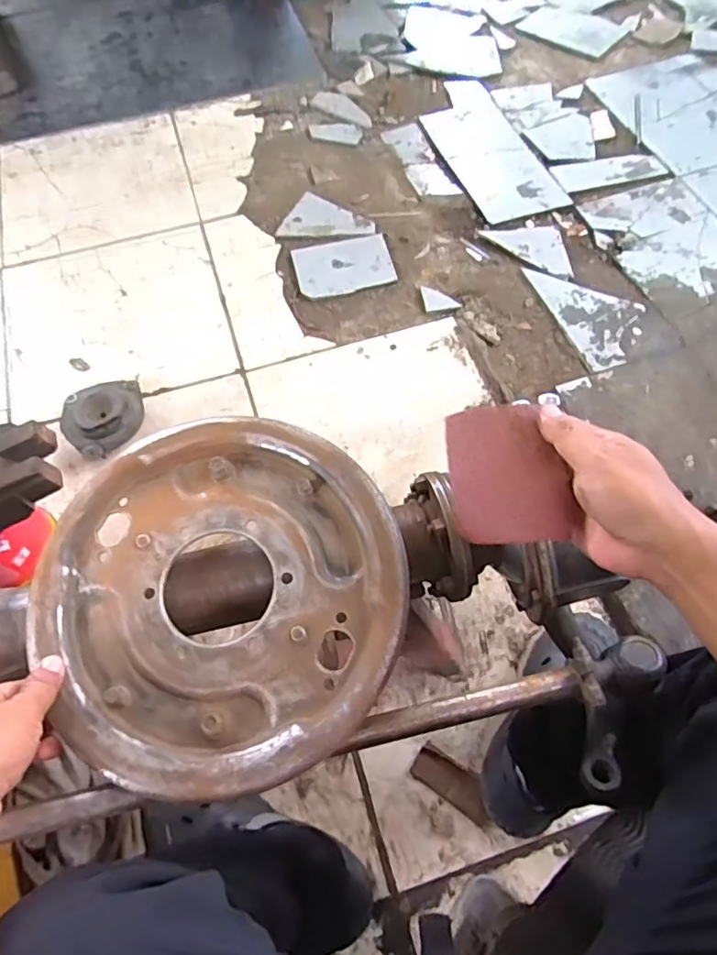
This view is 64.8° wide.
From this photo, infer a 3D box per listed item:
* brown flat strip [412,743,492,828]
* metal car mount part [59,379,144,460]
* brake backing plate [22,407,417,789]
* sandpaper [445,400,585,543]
[{"bbox_3d":[0.122,0.386,0.714,0.107,0.007,0.046,30,68,13],"label":"brown flat strip"},{"bbox_3d":[-0.423,-0.092,0.935,0.128,0.044,0.132,0,65,0],"label":"metal car mount part"},{"bbox_3d":[-0.114,0.088,0.459,0.299,0.034,0.281,0,65,0],"label":"brake backing plate"},{"bbox_3d":[0.108,-0.003,0.408,0.082,0.008,0.099,-8,81,20],"label":"sandpaper"}]

